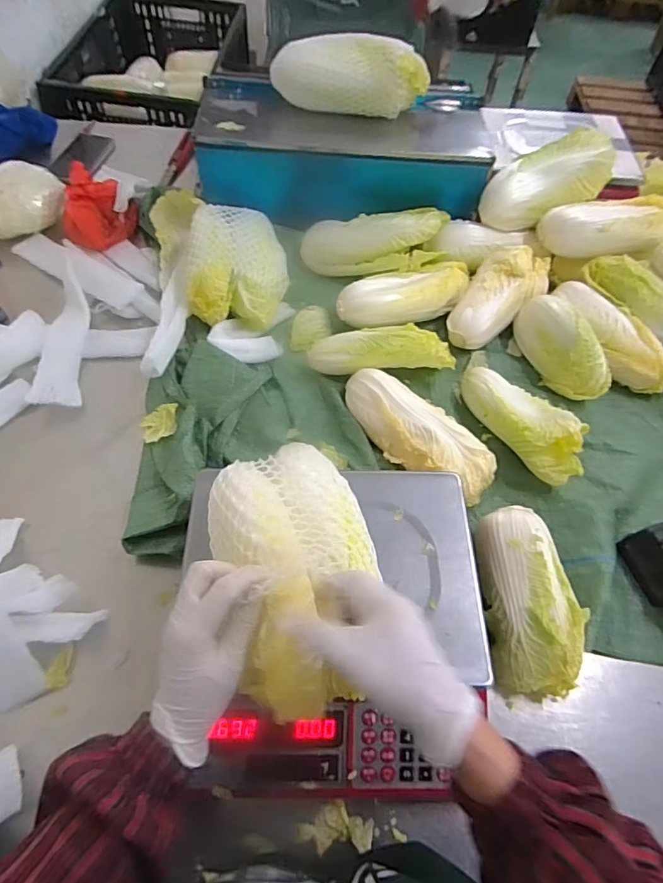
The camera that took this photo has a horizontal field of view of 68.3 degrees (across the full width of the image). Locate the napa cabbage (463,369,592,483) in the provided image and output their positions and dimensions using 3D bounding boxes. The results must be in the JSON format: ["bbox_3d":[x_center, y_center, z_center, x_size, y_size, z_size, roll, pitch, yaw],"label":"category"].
[{"bbox_3d":[0.261,-0.038,0.661,0.082,0.063,0.200,-25,63,-17],"label":"napa cabbage"}]

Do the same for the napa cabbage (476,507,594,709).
[{"bbox_3d":[0.220,0.170,0.553,0.096,0.078,0.188,-1,59,-3],"label":"napa cabbage"}]

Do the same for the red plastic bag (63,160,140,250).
[{"bbox_3d":[-0.399,-0.399,0.836,0.123,0.082,0.121,-21,62,-15],"label":"red plastic bag"}]

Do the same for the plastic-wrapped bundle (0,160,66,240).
[{"bbox_3d":[-0.535,-0.413,0.829,0.153,0.073,0.095,-25,63,-17],"label":"plastic-wrapped bundle"}]

